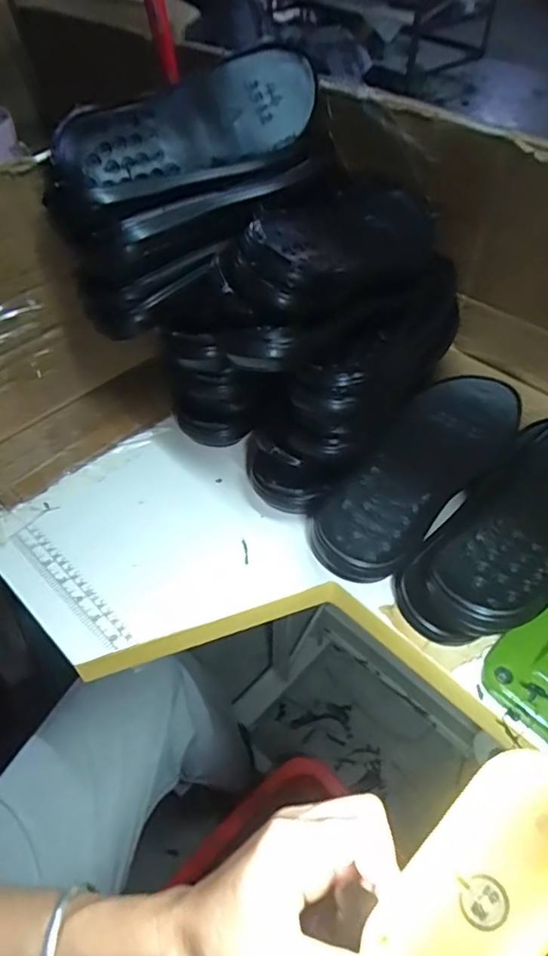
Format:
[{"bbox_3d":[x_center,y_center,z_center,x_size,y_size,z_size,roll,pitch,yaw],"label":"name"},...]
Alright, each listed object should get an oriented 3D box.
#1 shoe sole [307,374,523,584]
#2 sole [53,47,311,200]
[{"bbox_3d":[0.142,-0.017,0.548,0.089,0.026,0.290,33,59,24],"label":"shoe sole"},{"bbox_3d":[-0.074,-0.334,0.562,0.269,0.032,0.111,-32,89,-14],"label":"sole"}]

